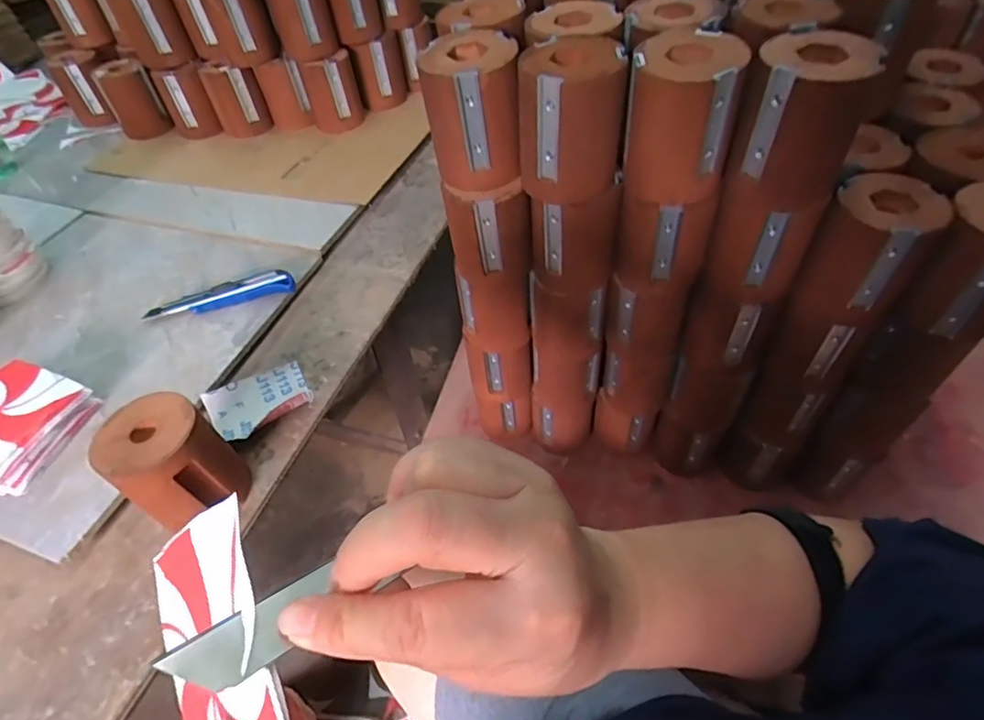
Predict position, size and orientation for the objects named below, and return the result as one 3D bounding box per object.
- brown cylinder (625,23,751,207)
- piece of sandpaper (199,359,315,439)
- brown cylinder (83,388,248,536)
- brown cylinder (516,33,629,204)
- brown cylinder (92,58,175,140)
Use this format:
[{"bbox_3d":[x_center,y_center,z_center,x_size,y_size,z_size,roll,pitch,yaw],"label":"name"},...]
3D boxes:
[{"bbox_3d":[0.144,-0.185,0.428,0.076,0.099,0.091,10,51,13],"label":"brown cylinder"},{"bbox_3d":[-0.228,0.038,0.540,0.093,0.023,0.077,-28,53,-19],"label":"piece of sandpaper"},{"bbox_3d":[-0.257,0.085,0.451,0.083,0.090,0.076,27,56,24],"label":"brown cylinder"},{"bbox_3d":[0.062,-0.186,0.437,0.074,0.100,0.068,-3,49,3],"label":"brown cylinder"},{"bbox_3d":[-0.583,-0.421,0.902,0.073,0.099,0.069,-33,55,-21],"label":"brown cylinder"}]

